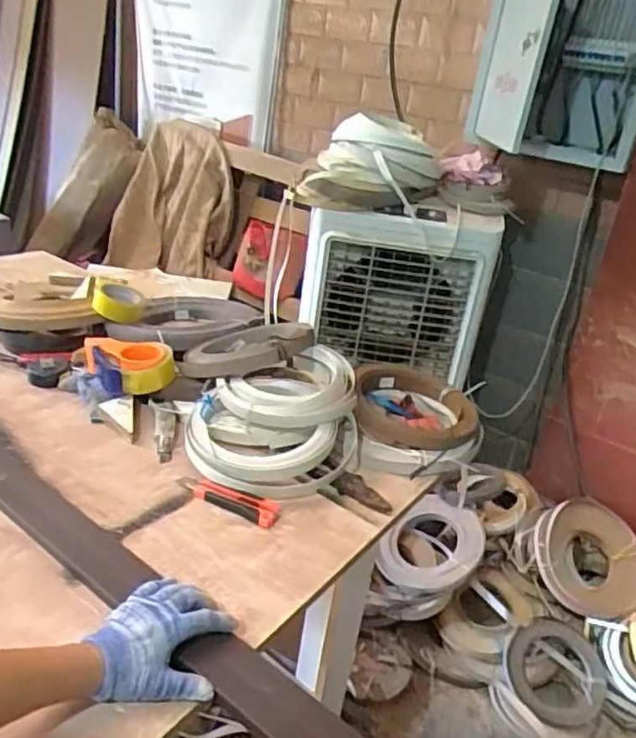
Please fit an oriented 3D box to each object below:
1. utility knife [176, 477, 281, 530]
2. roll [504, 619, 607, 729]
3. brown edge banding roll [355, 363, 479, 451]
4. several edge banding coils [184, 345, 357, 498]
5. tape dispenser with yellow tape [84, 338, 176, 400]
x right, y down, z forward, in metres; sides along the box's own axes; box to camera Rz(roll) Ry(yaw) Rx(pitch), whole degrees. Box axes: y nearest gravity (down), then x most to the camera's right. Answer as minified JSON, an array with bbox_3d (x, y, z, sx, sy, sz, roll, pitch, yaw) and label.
[{"bbox_3d":[-0.118,0.169,0.808,0.144,0.019,0.033,18,27,20],"label":"utility knife"},{"bbox_3d":[0.573,0.729,1.509,0.229,0.021,0.233,9,48,5],"label":"roll"},{"bbox_3d":[0.159,0.052,1.028,0.195,0.064,0.213,3,22,-1],"label":"brown edge banding roll"},{"bbox_3d":[-0.051,0.074,0.896,0.257,0.097,0.206,-6,28,-27],"label":"several edge banding coils"},{"bbox_3d":[-0.316,-0.008,1.054,0.120,0.063,0.150,-7,29,-29],"label":"tape dispenser with yellow tape"}]

